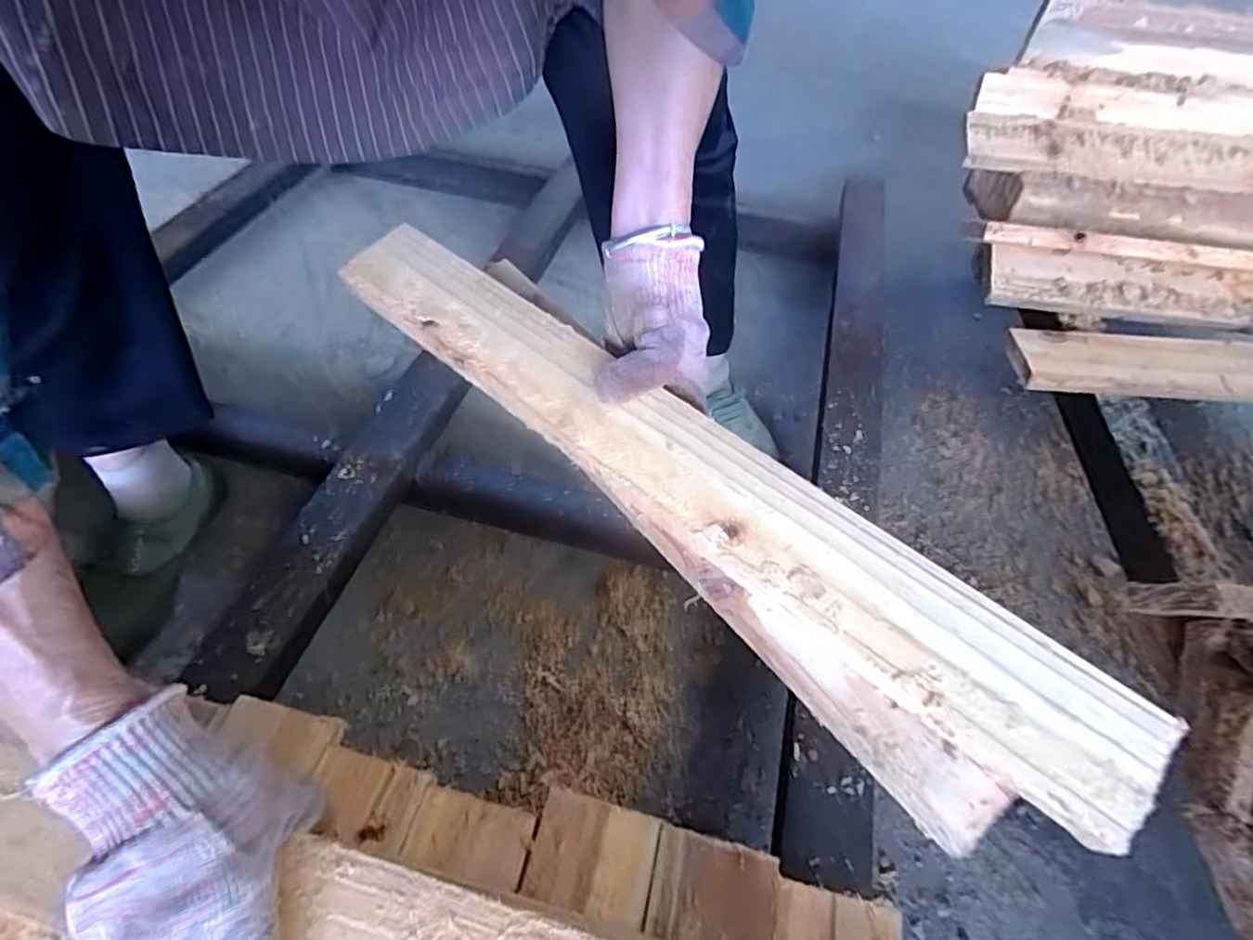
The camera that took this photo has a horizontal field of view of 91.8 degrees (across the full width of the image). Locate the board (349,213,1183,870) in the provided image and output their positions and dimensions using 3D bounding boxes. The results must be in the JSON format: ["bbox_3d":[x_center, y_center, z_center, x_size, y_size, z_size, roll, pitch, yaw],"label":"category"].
[{"bbox_3d":[0.021,-0.009,0.388,0.566,0.034,0.077,37,61,21],"label":"board"}]

